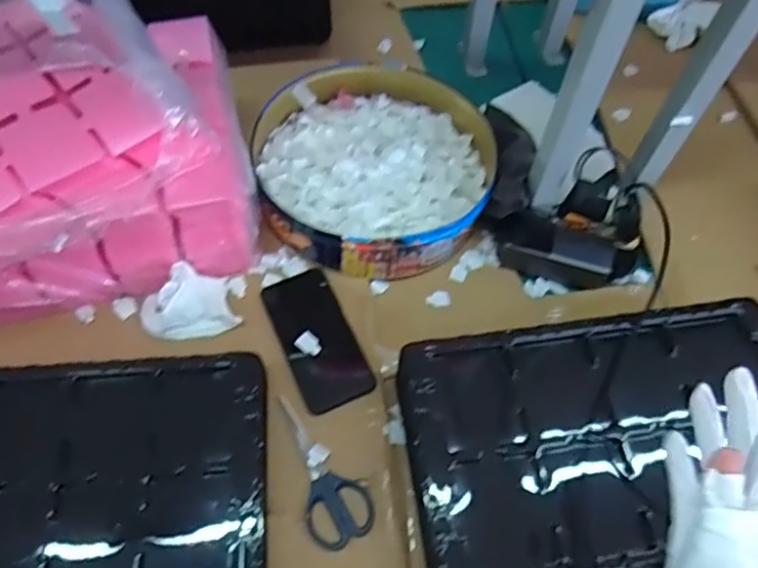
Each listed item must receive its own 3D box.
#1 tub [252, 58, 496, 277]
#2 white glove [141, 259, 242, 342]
[{"bbox_3d":[-0.009,-0.152,0.774,0.301,0.069,0.285,1,60,-2],"label":"tub"},{"bbox_3d":[-0.220,0.025,0.691,0.104,0.046,0.091,-31,66,-18],"label":"white glove"}]

